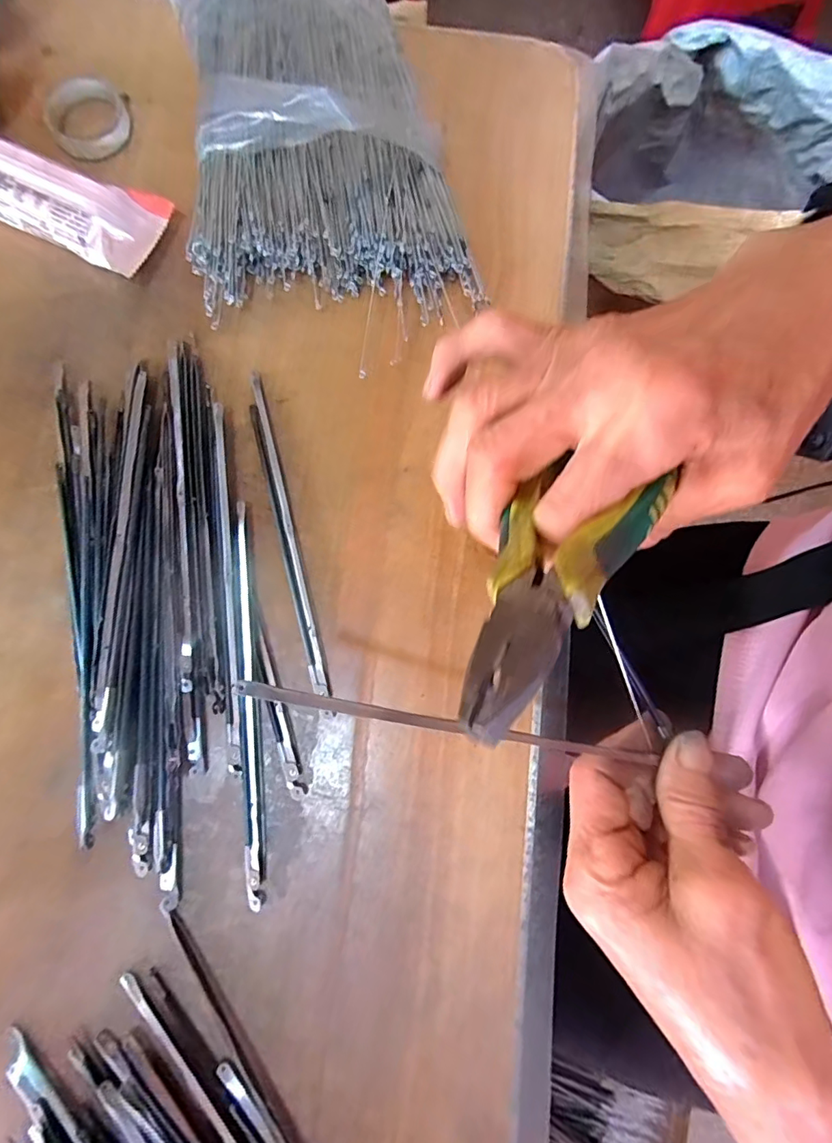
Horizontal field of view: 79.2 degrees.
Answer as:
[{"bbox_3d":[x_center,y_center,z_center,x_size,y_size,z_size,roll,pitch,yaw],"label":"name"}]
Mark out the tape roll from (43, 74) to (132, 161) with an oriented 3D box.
[{"bbox_3d":[-0.196,-0.271,0.300,0.045,0.012,0.045,0,80,-1],"label":"tape roll"}]

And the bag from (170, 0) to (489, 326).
[{"bbox_3d":[-0.059,-0.257,0.285,0.151,0.043,0.244,-11,80,-3],"label":"bag"}]

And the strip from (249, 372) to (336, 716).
[{"bbox_3d":[-0.067,-0.018,0.261,0.012,0.005,0.180,-14,80,-4],"label":"strip"}]

